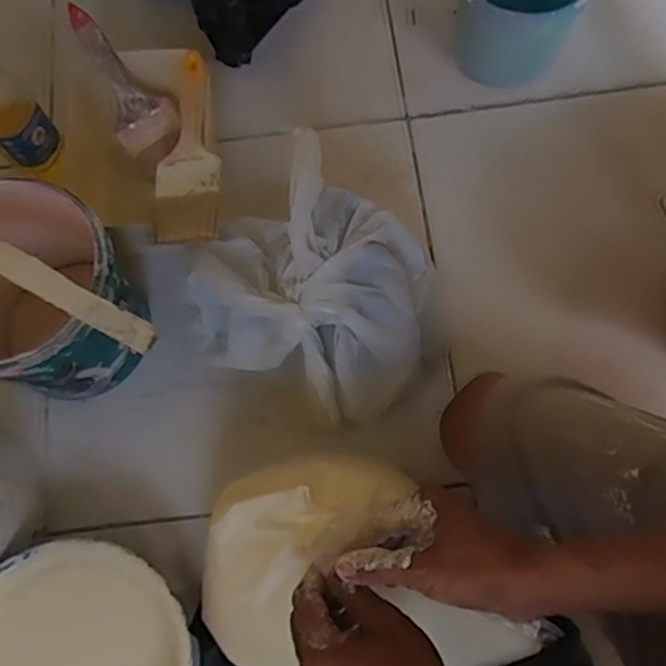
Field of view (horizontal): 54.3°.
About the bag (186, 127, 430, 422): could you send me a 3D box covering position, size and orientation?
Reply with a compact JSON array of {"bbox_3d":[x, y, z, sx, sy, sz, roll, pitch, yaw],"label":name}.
[{"bbox_3d":[-0.013,-0.032,0.581,0.223,0.156,0.173,33,77,12],"label":"bag"}]

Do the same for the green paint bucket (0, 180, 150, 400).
[{"bbox_3d":[-0.269,-0.026,0.587,0.167,0.153,0.154,-1,73,2],"label":"green paint bucket"}]

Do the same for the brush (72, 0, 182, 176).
[{"bbox_3d":[-0.212,-0.251,0.668,0.062,0.022,0.163,-34,117,-11],"label":"brush"}]

